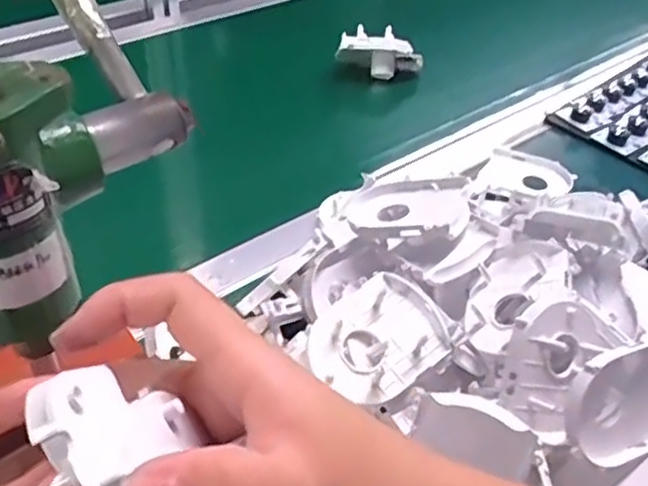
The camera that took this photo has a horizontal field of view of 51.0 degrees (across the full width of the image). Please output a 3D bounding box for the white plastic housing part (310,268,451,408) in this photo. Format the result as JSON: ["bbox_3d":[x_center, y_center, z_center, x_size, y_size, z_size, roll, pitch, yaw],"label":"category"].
[{"bbox_3d":[0.027,0.054,0.407,0.079,0.028,0.072,-28,51,-32],"label":"white plastic housing part"}]

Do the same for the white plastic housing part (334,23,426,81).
[{"bbox_3d":[0.067,-0.224,0.796,0.099,0.050,0.030,7,41,2],"label":"white plastic housing part"}]

